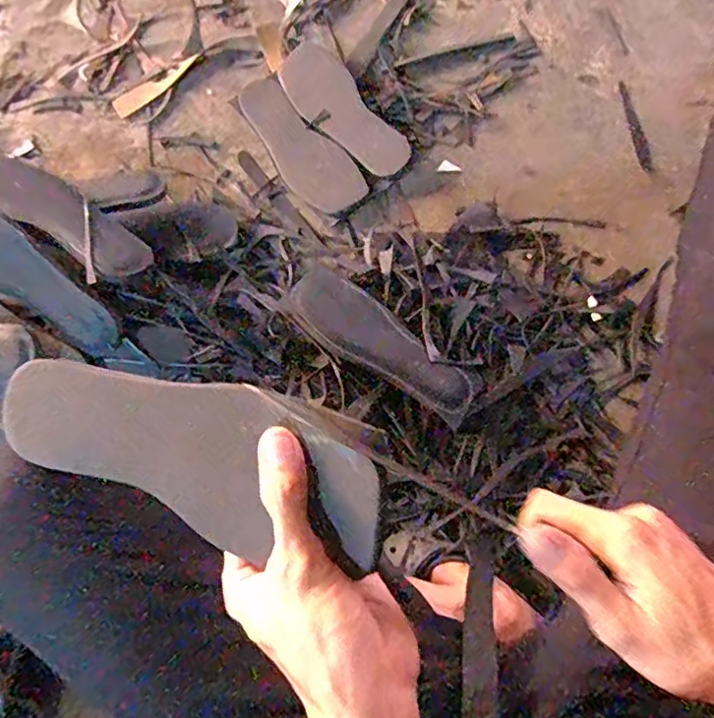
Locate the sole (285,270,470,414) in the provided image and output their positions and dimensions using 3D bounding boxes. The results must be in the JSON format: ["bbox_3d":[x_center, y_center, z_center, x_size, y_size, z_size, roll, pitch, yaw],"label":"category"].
[{"bbox_3d":[0.024,-0.016,0.678,0.238,0.018,0.085,41,63,5],"label":"sole"}]

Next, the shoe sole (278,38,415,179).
[{"bbox_3d":[-0.025,-0.344,0.793,0.084,0.025,0.235,-38,79,-10],"label":"shoe sole"}]

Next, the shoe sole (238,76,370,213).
[{"bbox_3d":[-0.082,-0.292,0.790,0.083,0.012,0.232,-37,75,-11],"label":"shoe sole"}]

